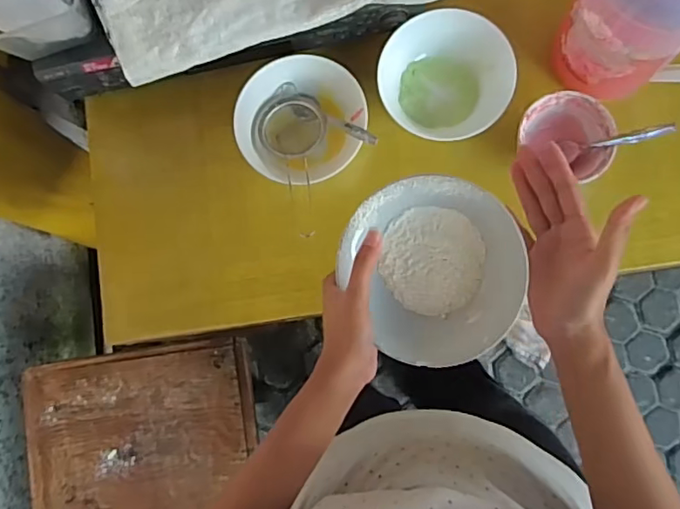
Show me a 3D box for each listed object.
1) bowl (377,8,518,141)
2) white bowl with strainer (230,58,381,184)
[{"bbox_3d":[0.116,-0.195,0.633,0.149,0.051,0.135,1,86,5],"label":"bowl"},{"bbox_3d":[-0.045,-0.152,0.644,0.139,0.056,0.135,0,85,5],"label":"white bowl with strainer"}]

